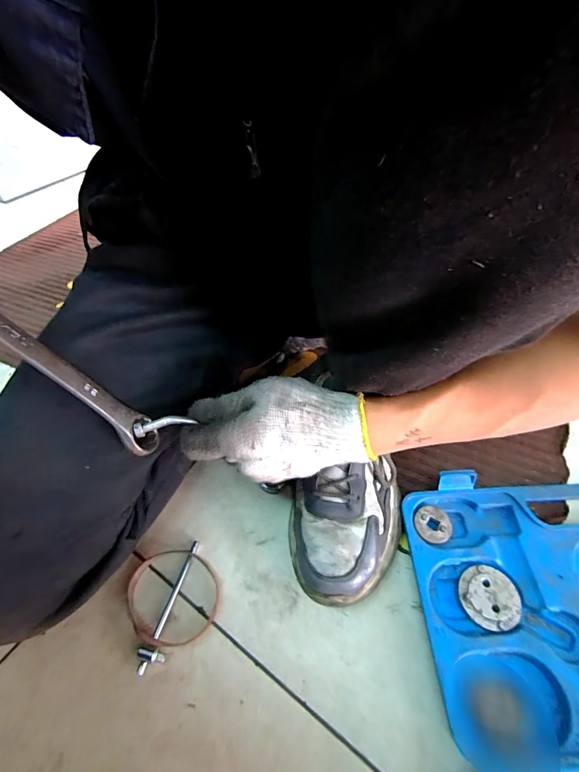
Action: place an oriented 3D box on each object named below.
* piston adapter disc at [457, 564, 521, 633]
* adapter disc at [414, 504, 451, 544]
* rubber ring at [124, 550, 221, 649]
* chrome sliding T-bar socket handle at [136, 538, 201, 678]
[{"bbox_3d":[0.176,0.185,0.320,0.048,0.006,0.049,-3,50,4],"label":"piston adapter disc"},{"bbox_3d":[0.140,0.136,0.357,0.034,0.008,0.034,-3,50,4],"label":"adapter disc"},{"bbox_3d":[-0.112,0.199,0.348,0.090,0.009,0.082,-5,50,1],"label":"rubber ring"},{"bbox_3d":[-0.110,0.202,0.341,0.019,0.015,0.112,7,51,12],"label":"chrome sliding T-bar socket handle"}]

